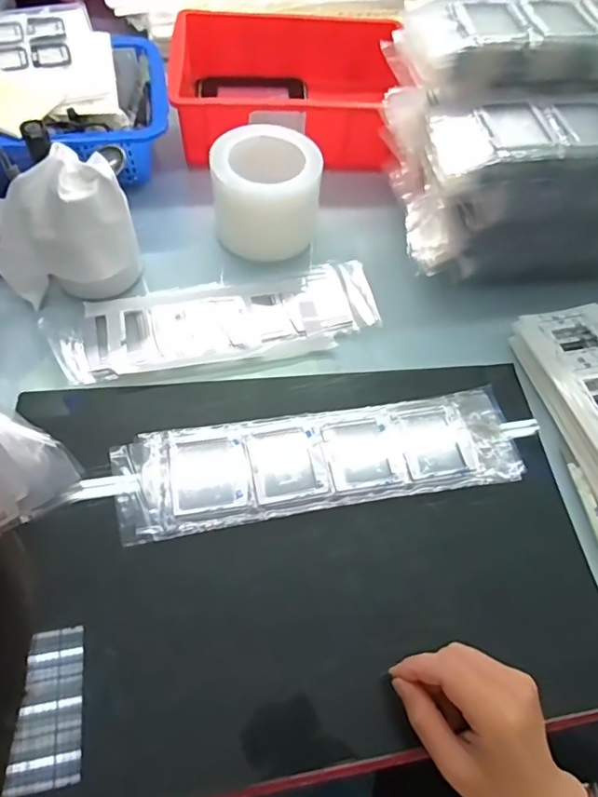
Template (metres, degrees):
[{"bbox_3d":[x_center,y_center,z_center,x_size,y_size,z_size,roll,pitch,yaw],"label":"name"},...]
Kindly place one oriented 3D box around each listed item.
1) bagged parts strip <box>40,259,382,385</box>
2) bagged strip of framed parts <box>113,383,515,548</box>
[{"bbox_3d":[-0.075,-0.077,0.525,0.307,0.007,0.100,-12,61,-10],"label":"bagged parts strip"},{"bbox_3d":[0.021,0.051,0.460,0.336,0.015,0.087,-8,60,-8],"label":"bagged strip of framed parts"}]

